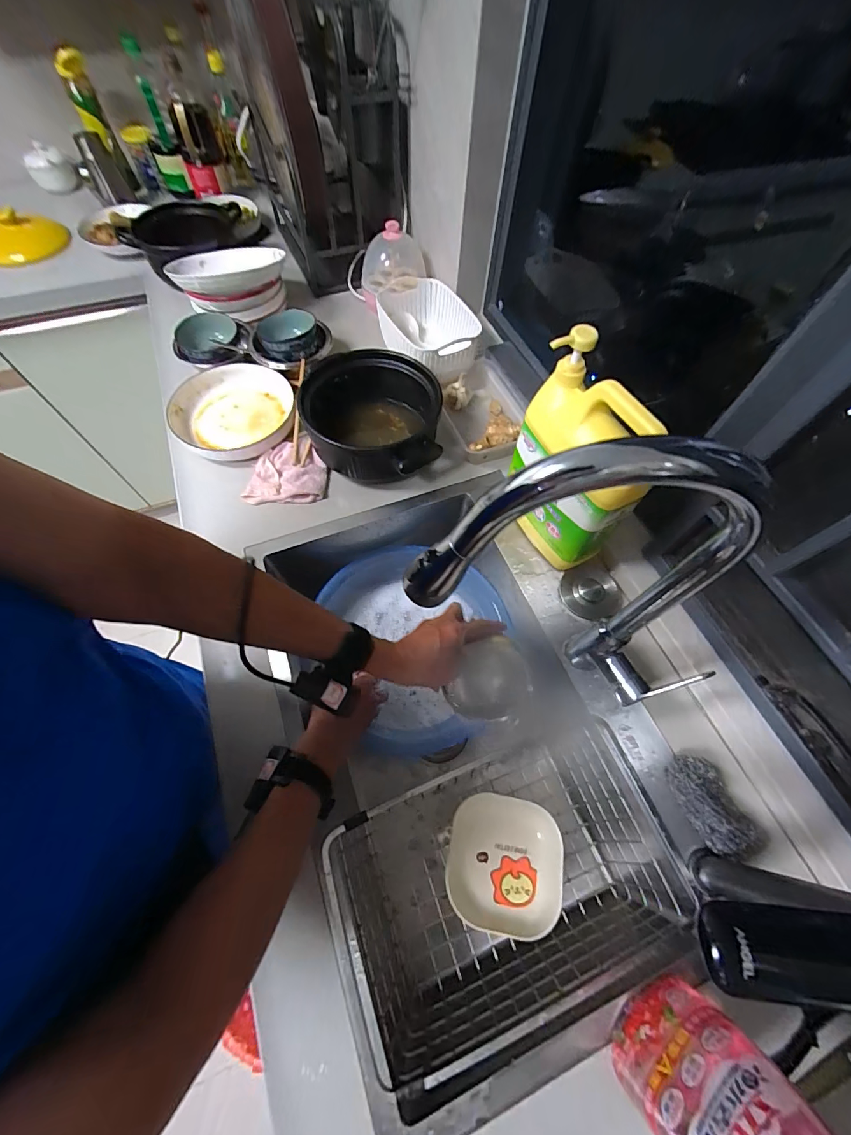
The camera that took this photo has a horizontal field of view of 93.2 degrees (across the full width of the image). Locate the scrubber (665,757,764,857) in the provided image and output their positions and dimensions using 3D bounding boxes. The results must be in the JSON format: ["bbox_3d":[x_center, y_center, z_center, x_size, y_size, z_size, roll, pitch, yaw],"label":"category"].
[{"bbox_3d":[0.328,0.272,0.465,0.066,0.042,0.101,-23,66,-12],"label":"scrubber"}]

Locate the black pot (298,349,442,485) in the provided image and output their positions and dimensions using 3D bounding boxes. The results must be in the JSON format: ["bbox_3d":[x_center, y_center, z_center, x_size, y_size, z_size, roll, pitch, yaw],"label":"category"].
[{"bbox_3d":[-0.095,-0.249,0.681,0.235,0.100,0.214,1,63,-1],"label":"black pot"}]

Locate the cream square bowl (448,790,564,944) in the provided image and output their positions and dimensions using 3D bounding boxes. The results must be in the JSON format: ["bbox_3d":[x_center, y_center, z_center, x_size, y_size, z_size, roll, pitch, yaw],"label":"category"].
[{"bbox_3d":[0.103,0.379,0.521,0.141,0.031,0.141,10,63,4],"label":"cream square bowl"}]

